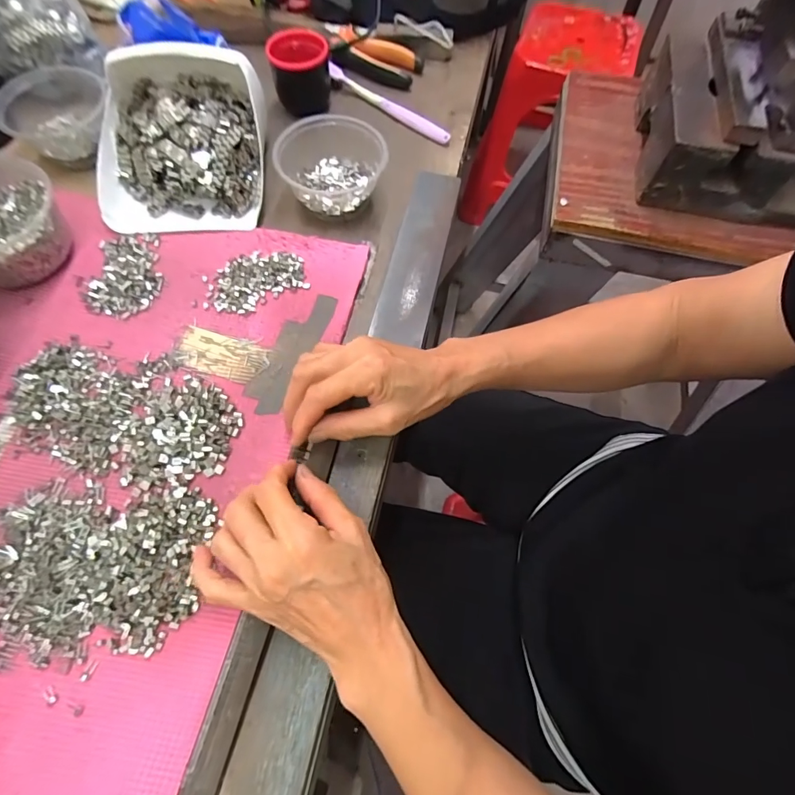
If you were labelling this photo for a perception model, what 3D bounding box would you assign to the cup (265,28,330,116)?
[{"bbox_3d":[-0.108,-0.360,0.493,0.064,0.070,0.064,-8,67,-7],"label":"cup"}]

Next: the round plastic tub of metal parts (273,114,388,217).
[{"bbox_3d":[-0.065,-0.230,0.434,0.103,0.048,0.088,-4,67,-5],"label":"round plastic tub of metal parts"}]

